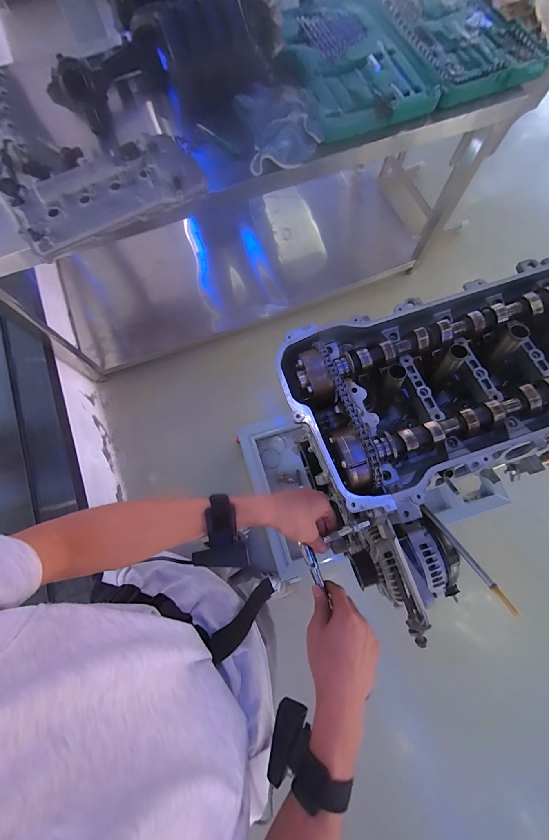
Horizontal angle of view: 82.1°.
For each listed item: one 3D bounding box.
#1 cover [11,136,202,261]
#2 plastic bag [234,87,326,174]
[{"bbox_3d":[-0.432,-0.600,0.825,0.473,0.061,0.218,-28,76,-6],"label":"cover"},{"bbox_3d":[0.011,-0.817,0.868,0.202,0.050,0.273,-13,75,-2],"label":"plastic bag"}]

